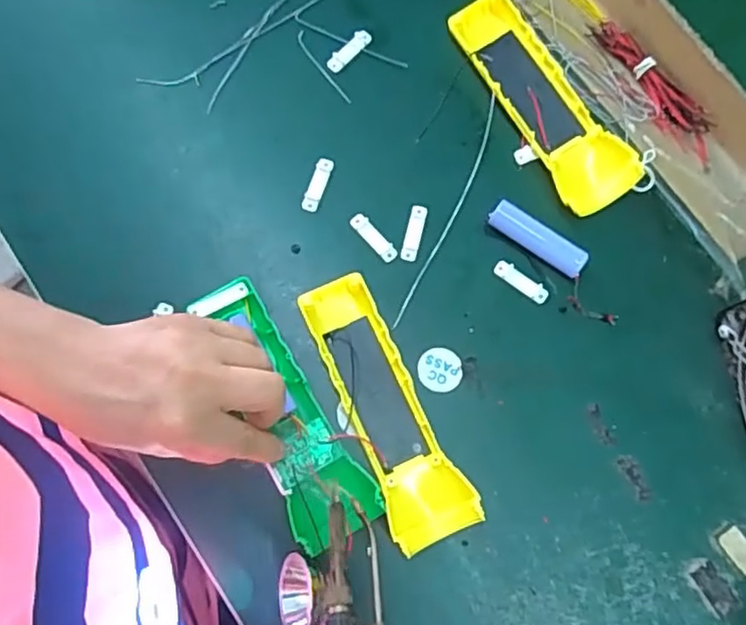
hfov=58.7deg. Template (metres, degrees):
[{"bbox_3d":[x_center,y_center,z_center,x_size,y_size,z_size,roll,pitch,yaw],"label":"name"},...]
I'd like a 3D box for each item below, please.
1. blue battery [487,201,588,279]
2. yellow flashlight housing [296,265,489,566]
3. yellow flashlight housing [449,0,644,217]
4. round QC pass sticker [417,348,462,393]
[{"bbox_3d":[0.106,-0.047,0.423,0.066,0.018,0.018,35,78,6],"label":"blue battery"},{"bbox_3d":[0.006,0.057,0.395,0.046,0.024,0.162,-24,78,-7],"label":"yellow flashlight housing"},{"bbox_3d":[0.111,-0.141,0.439,0.049,0.028,0.162,-27,79,-8],"label":"yellow flashlight housing"},{"bbox_3d":[0.042,0.036,0.411,0.027,0.004,0.027,0,77,-2],"label":"round QC pass sticker"}]

